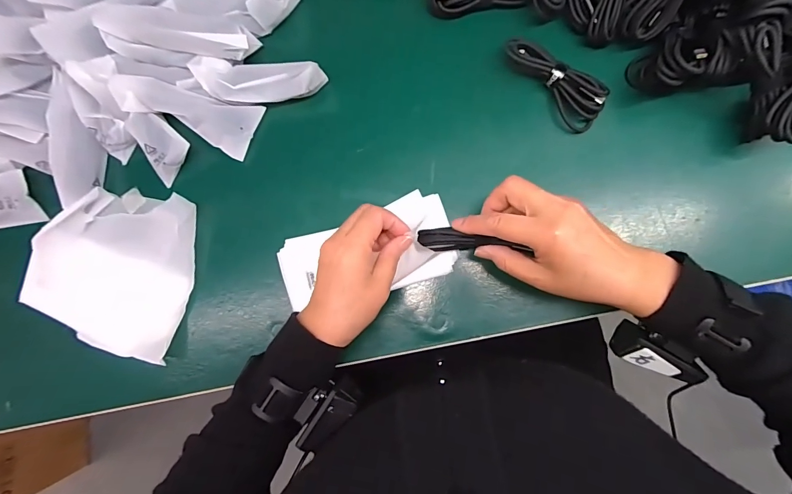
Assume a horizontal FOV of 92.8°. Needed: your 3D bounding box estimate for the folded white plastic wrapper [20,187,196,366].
[{"bbox_3d":[-0.315,0.021,0.424,0.180,0.047,0.171,14,89,7],"label":"folded white plastic wrapper"}]

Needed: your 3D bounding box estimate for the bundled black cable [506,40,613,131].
[{"bbox_3d":[0.157,-0.165,0.373,0.110,0.025,0.038,43,93,7],"label":"bundled black cable"}]

